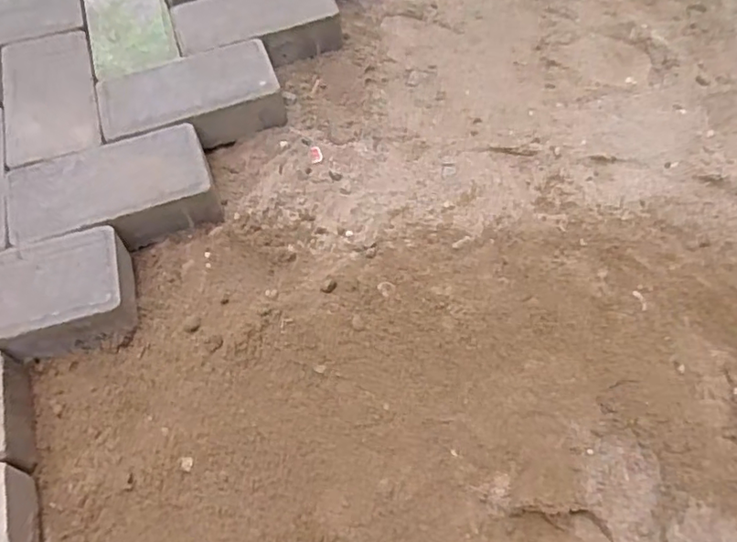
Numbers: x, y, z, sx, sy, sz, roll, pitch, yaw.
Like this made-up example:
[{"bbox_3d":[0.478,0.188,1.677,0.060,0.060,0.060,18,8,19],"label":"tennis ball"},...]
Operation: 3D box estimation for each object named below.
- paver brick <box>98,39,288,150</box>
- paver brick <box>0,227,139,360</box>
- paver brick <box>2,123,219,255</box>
[{"bbox_3d":[-0.214,-0.207,0.747,0.206,0.060,0.111,-15,61,-8],"label":"paver brick"},{"bbox_3d":[-0.344,0.033,0.605,0.206,0.059,0.110,-14,61,-8],"label":"paver brick"},{"bbox_3d":[-0.280,-0.081,0.678,0.209,0.065,0.113,-19,61,-11],"label":"paver brick"}]

